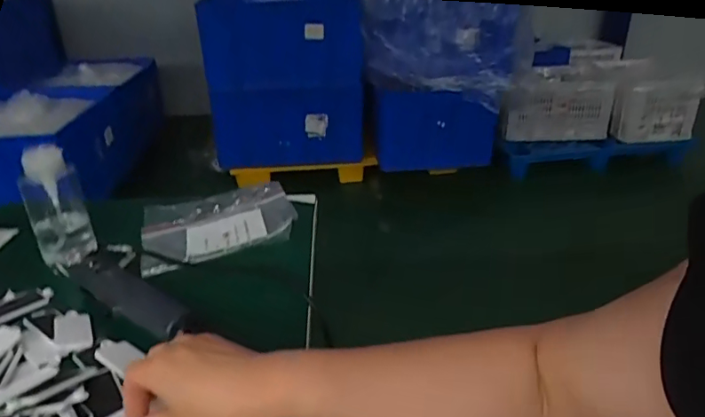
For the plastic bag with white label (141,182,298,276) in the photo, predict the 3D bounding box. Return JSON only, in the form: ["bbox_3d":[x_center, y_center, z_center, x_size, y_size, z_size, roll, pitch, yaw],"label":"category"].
[{"bbox_3d":[-0.183,0.017,0.697,0.194,0.032,0.173,-11,29,-18],"label":"plastic bag with white label"}]

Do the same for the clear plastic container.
[{"bbox_3d":[-0.360,-0.009,0.623,0.059,0.138,0.030,-23,35,-35],"label":"clear plastic container"}]

